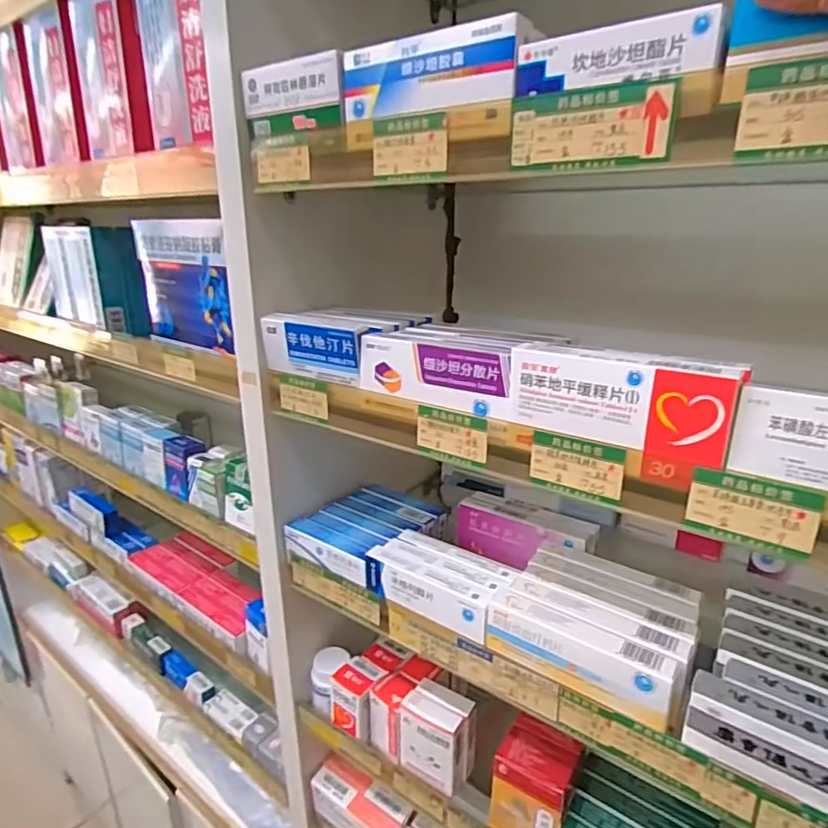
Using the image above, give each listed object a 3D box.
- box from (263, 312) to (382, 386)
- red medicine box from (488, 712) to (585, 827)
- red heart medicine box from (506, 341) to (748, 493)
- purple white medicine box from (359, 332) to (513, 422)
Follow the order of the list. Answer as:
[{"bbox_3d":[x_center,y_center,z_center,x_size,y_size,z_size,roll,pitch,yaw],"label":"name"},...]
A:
[{"bbox_3d":[-0.084,-0.058,0.476,0.109,0.049,0.023,12,22,29],"label":"box"},{"bbox_3d":[0.105,0.330,0.480,0.064,0.090,0.049,14,23,33],"label":"red medicine box"},{"bbox_3d":[0.121,-0.003,0.332,0.129,0.068,0.018,13,23,31],"label":"red heart medicine box"},{"bbox_3d":[0.017,-0.032,0.410,0.135,0.046,0.022,15,24,35],"label":"purple white medicine box"}]

